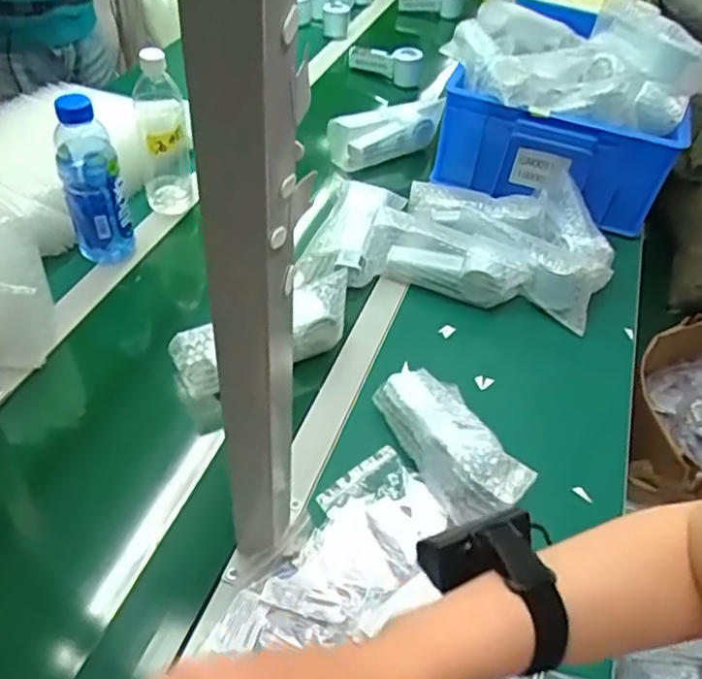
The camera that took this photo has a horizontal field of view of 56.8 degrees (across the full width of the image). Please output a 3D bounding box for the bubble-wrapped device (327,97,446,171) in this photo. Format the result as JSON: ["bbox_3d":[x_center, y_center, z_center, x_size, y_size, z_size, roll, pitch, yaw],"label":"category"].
[{"bbox_3d":[0.056,-0.351,1.092,0.198,0.090,0.071,-14,50,-20],"label":"bubble-wrapped device"}]

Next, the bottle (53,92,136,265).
[{"bbox_3d":[-0.319,-0.195,0.804,0.070,0.212,0.067,-14,50,-20],"label":"bottle"}]

